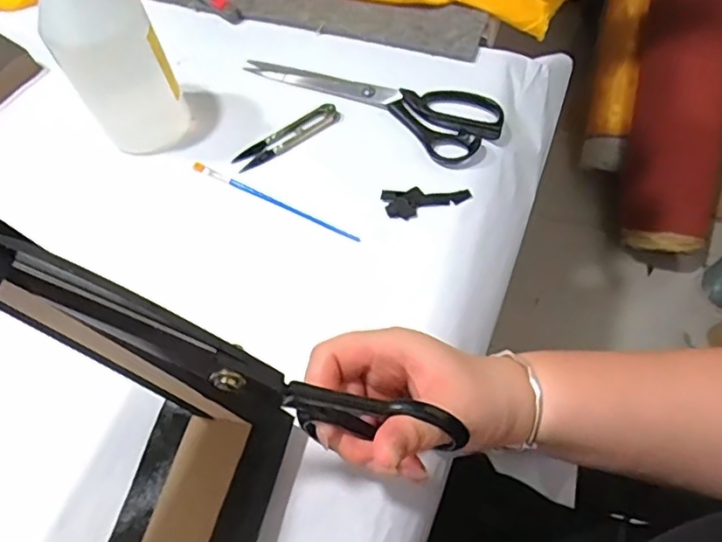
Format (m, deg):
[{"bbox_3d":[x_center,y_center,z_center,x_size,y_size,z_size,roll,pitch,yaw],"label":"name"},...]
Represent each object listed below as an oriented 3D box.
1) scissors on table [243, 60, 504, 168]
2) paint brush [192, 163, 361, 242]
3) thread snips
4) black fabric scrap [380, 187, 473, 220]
[{"bbox_3d":[0.007,-0.158,0.530,0.238,0.019,0.068,24,66,15],"label":"scissors on table"},{"bbox_3d":[-0.072,-0.057,0.488,0.160,0.009,0.006,26,67,16],"label":"paint brush"},{"bbox_3d":[-0.064,-0.118,0.518,0.099,0.009,0.023,-33,65,-13],"label":"thread snips"},{"bbox_3d":[0.054,-0.057,0.484,0.070,0.008,0.027,-8,62,0],"label":"black fabric scrap"}]

